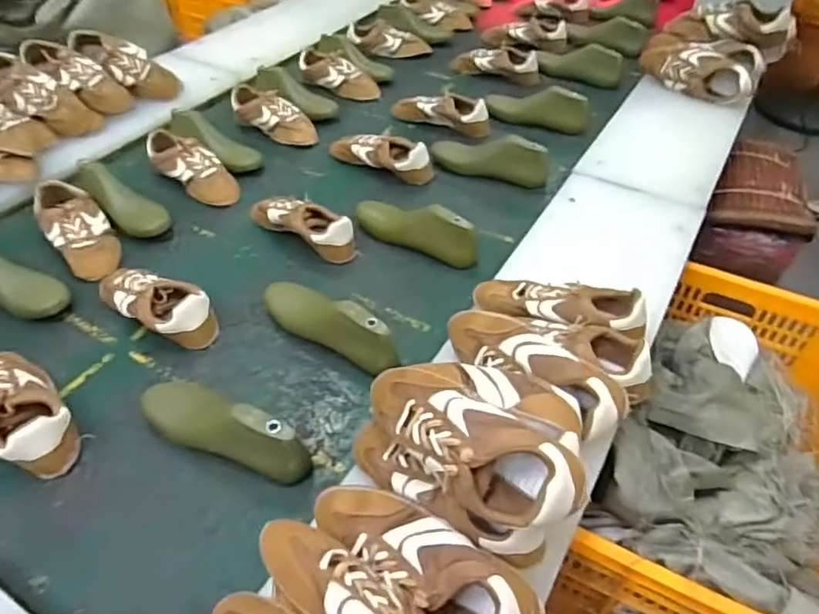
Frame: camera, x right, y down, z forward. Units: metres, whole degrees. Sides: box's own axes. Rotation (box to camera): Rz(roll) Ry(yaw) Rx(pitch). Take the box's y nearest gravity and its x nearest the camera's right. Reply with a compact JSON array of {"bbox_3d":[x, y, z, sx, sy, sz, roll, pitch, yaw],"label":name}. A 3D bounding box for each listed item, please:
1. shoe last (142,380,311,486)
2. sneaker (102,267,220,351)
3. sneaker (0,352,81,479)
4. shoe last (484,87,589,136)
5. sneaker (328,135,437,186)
[{"bbox_3d":[-0.228,0.146,0.701,0.223,0.097,0.071,23,50,19],"label":"shoe last"},{"bbox_3d":[-0.382,-0.009,0.866,0.216,0.063,0.085,26,51,21],"label":"sneaker"},{"bbox_3d":[-0.491,0.123,0.723,0.084,0.073,0.199,-33,56,-28],"label":"sneaker"},{"bbox_3d":[0.289,-0.446,1.285,0.219,0.080,0.077,21,50,17],"label":"shoe last"},{"bbox_3d":[-0.063,-0.306,1.159,0.228,0.067,0.072,21,50,17],"label":"sneaker"}]

